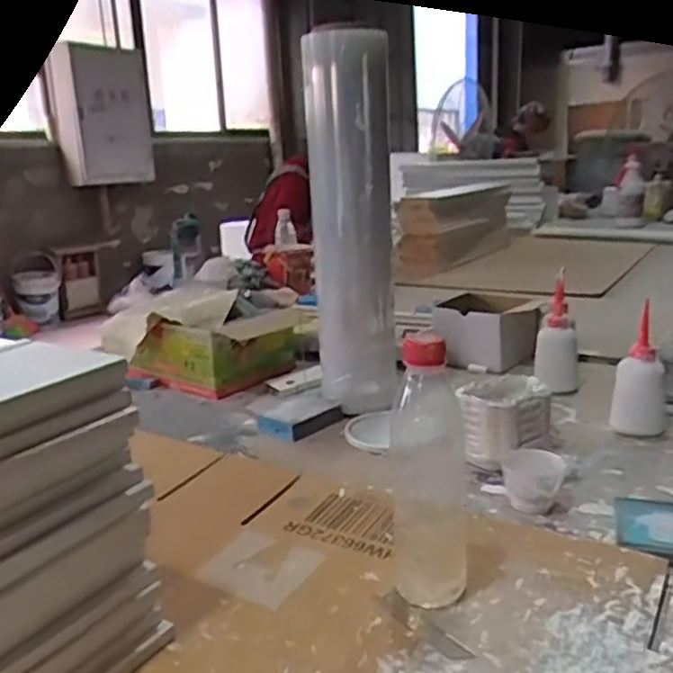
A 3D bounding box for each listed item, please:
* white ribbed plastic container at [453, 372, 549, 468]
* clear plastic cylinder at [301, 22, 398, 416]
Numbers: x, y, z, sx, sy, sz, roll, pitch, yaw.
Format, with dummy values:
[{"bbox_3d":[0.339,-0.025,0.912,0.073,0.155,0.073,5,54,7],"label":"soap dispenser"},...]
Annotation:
[{"bbox_3d":[0.202,0.099,0.845,0.112,0.082,0.090,-16,19,-36],"label":"white ribbed plastic container"},{"bbox_3d":[0.020,-0.136,0.952,0.111,0.500,0.086,-3,15,-1],"label":"clear plastic cylinder"}]

